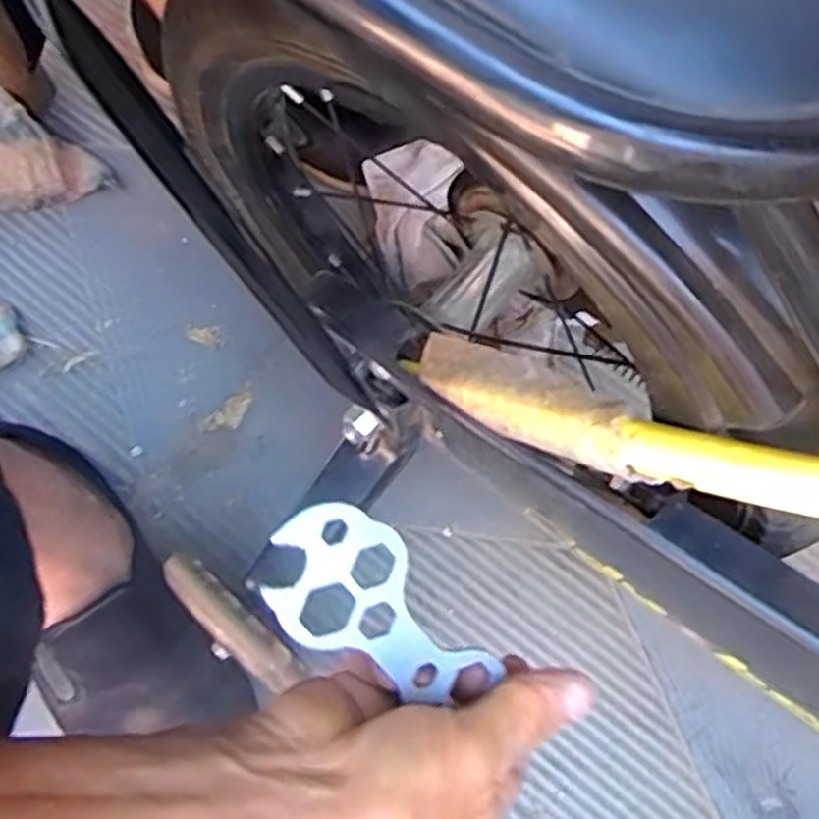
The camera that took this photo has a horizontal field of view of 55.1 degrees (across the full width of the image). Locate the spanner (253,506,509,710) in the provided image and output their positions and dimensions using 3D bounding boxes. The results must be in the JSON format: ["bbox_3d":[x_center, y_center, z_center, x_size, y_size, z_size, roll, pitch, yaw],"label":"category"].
[{"bbox_3d":[-0.009,0.069,0.254,0.042,0.004,0.096,-45,116,-11],"label":"spanner"}]

